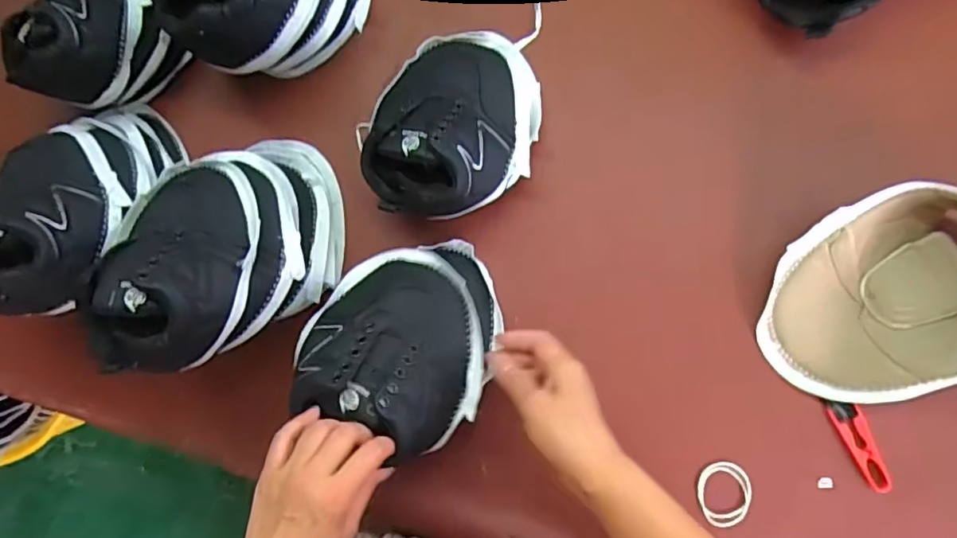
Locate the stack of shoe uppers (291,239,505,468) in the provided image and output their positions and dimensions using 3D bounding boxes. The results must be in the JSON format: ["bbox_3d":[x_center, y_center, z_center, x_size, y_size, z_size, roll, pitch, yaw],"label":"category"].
[{"bbox_3d":[-0.067,0.061,0.537,0.165,0.116,0.168,30,90,10],"label":"stack of shoe uppers"}]

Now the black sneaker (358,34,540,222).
[{"bbox_3d":[-0.028,-0.151,0.579,0.172,0.103,0.213,7,86,9],"label":"black sneaker"}]

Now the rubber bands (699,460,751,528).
[{"bbox_3d":[0.239,0.219,0.558,0.049,0.004,0.060,-4,85,8],"label":"rubber bands"}]

